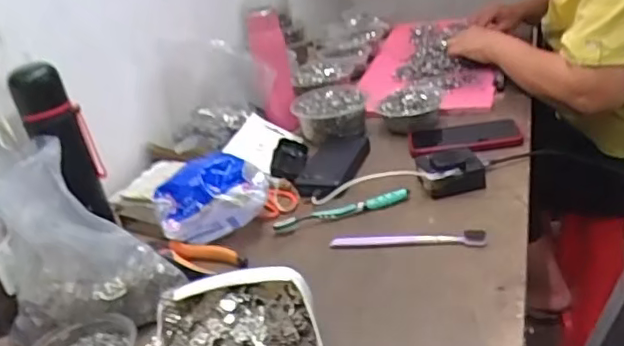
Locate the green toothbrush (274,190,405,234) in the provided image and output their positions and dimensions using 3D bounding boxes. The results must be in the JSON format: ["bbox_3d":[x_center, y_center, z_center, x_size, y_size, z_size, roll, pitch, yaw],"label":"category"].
[{"bbox_3d":[0.037,0.047,0.793,0.180,0.022,0.022,-15,26,-7],"label":"green toothbrush"}]

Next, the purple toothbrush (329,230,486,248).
[{"bbox_3d":[0.111,0.078,0.710,0.182,0.012,0.022,-5,27,14],"label":"purple toothbrush"}]

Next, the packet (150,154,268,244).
[{"bbox_3d":[-0.128,0.031,0.774,0.145,0.084,0.070,-16,26,-9],"label":"packet"}]

